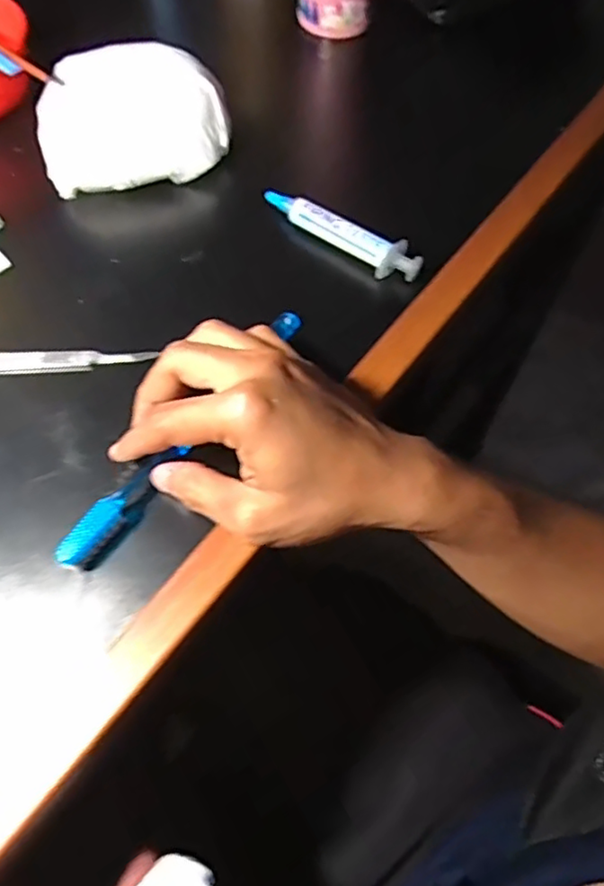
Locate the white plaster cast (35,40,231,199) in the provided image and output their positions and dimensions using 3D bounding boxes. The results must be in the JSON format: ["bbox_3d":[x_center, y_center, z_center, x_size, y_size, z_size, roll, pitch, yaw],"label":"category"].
[{"bbox_3d":[-0.116,-0.228,0.437,0.123,0.034,0.098,-10,67,-8],"label":"white plaster cast"}]

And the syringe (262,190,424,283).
[{"bbox_3d":[0.025,-0.137,0.406,0.115,0.014,0.024,36,69,12],"label":"syringe"}]

